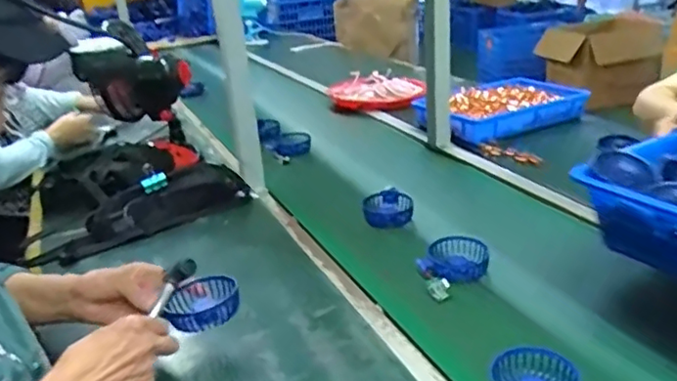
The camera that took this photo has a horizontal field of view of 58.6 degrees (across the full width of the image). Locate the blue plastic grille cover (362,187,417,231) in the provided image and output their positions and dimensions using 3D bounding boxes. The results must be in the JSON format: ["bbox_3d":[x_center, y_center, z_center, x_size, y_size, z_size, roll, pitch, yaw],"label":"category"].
[{"bbox_3d":[0.086,0.031,1.049,0.085,0.034,0.083,-6,25,-1],"label":"blue plastic grille cover"}]

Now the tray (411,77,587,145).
[{"bbox_3d":[0.400,-0.201,1.430,0.392,0.056,0.266,-15,26,-20],"label":"tray"}]

